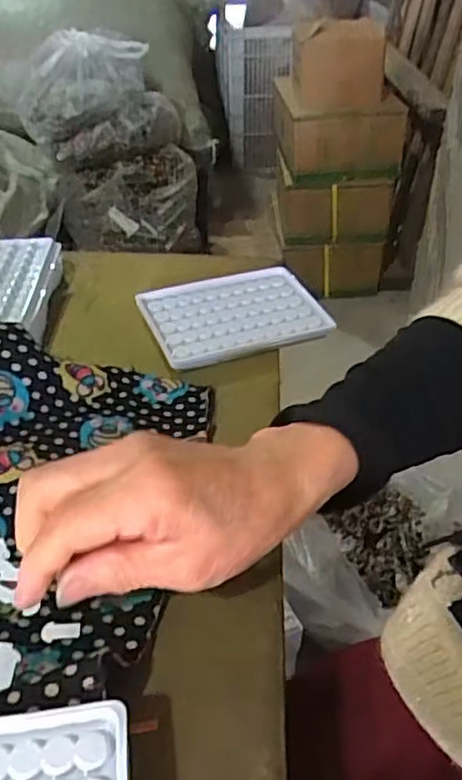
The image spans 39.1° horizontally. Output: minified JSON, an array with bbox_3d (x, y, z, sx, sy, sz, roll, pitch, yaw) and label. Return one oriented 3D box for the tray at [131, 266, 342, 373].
[{"bbox_3d":[0.003,-0.057,0.507,0.129,0.017,0.094,-14,41,-17],"label":"tray"}]

